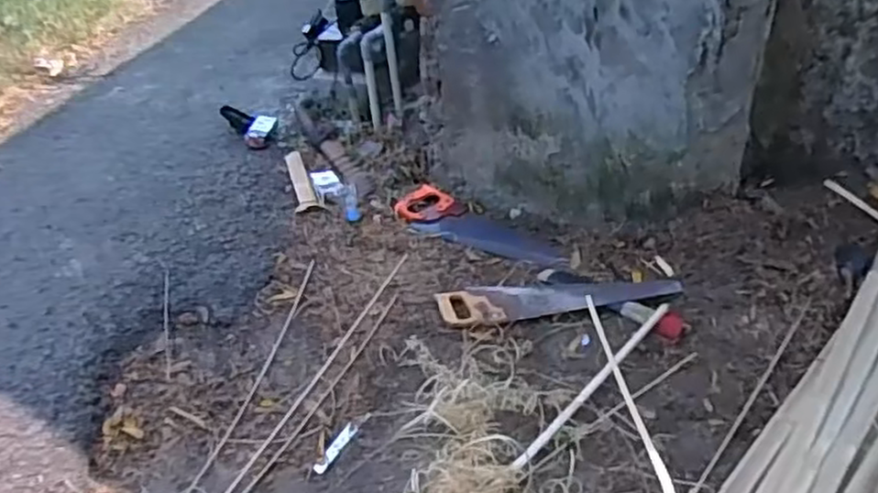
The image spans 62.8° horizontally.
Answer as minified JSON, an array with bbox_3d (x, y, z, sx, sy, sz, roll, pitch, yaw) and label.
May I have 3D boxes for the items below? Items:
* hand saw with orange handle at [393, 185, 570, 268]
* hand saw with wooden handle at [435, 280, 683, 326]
[{"bbox_3d":[0.100,-0.041,1.738,0.469,0.032,0.132,19,43,26],"label":"hand saw with orange handle"},{"bbox_3d":[0.255,0.102,1.555,0.501,0.025,0.112,-6,38,-4],"label":"hand saw with wooden handle"}]

